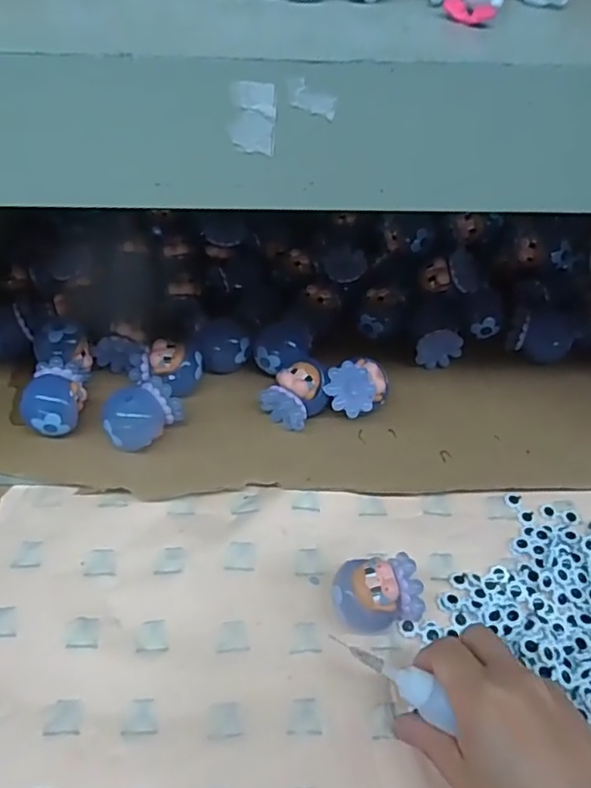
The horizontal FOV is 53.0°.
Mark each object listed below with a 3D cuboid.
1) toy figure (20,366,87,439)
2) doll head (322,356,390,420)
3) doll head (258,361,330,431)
[{"bbox_3d":[-0.169,0.008,0.420,0.044,0.036,0.050,-15,54,-14],"label":"toy figure"},{"bbox_3d":[0.044,0.000,0.430,0.041,0.045,0.035,-20,56,-14],"label":"doll head"},{"bbox_3d":[0.001,0.004,0.433,0.043,0.034,0.036,-38,62,-24],"label":"doll head"}]

